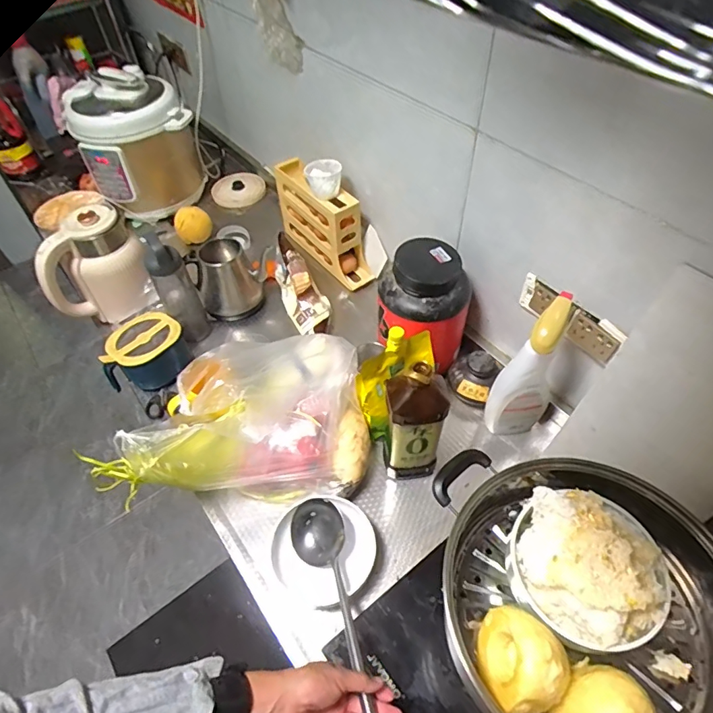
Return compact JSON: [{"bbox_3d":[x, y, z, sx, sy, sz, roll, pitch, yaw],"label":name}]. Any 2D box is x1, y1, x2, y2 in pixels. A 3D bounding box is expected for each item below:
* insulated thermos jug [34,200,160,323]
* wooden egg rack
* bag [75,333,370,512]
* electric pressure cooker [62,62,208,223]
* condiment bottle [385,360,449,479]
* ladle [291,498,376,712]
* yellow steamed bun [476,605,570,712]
[{"bbox_3d":[-0.518,-0.160,0.956,0.199,0.198,0.161,-34,58,-22],"label":"insulated thermos jug"},{"bbox_3d":[-0.079,-0.298,1.096,0.091,0.195,0.284,-33,57,-22],"label":"wooden egg rack"},{"bbox_3d":[-0.184,0.090,0.783,0.389,0.141,0.274,-6,52,-2],"label":"bag"},{"bbox_3d":[-0.552,-0.520,1.225,0.267,0.341,0.274,-30,57,-20],"label":"electric pressure cooker"},{"bbox_3d":[0.086,0.099,0.706,0.088,0.260,0.060,3,52,5],"label":"condiment bottle"},{"bbox_3d":[-0.004,0.364,0.590,0.074,0.079,0.412,-17,38,-11],"label":"ladle"},{"bbox_3d":[0.160,0.291,0.458,0.077,0.062,0.095,-16,53,-11],"label":"yellow steamed bun"}]

